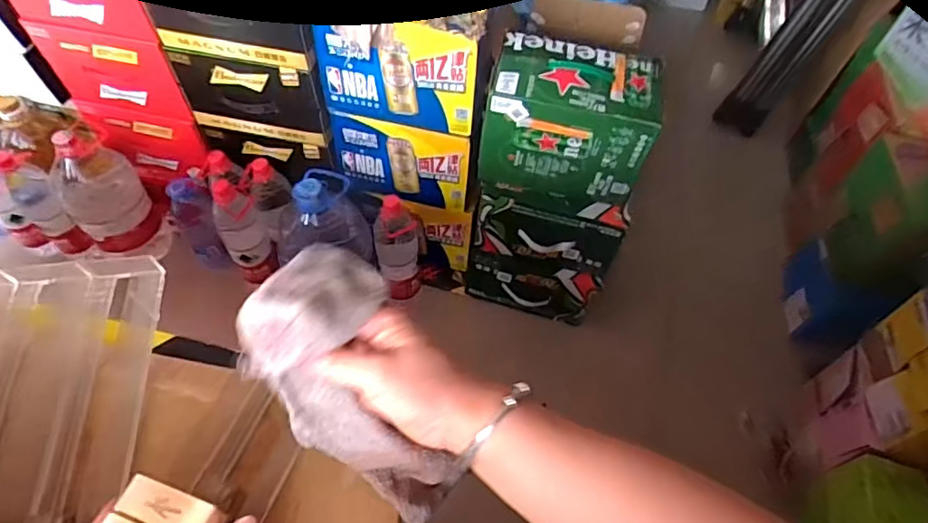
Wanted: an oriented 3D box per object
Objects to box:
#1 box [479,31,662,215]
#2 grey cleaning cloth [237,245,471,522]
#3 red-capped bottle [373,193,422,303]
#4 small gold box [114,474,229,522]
[{"bbox_3d":[0.184,-0.237,0.976,0.262,0.219,0.171,12,54,7],"label":"box"},{"bbox_3d":[-0.065,0.110,0.399,0.096,0.234,0.070,-37,35,-25],"label":"grey cleaning cloth"},{"bbox_3d":[-0.136,-0.019,1.134,0.085,0.258,0.083,1,54,-1],"label":"red-capped bottle"},{"bbox_3d":[-0.182,0.159,0.349,0.055,0.042,0.023,17,55,10],"label":"small gold box"}]

